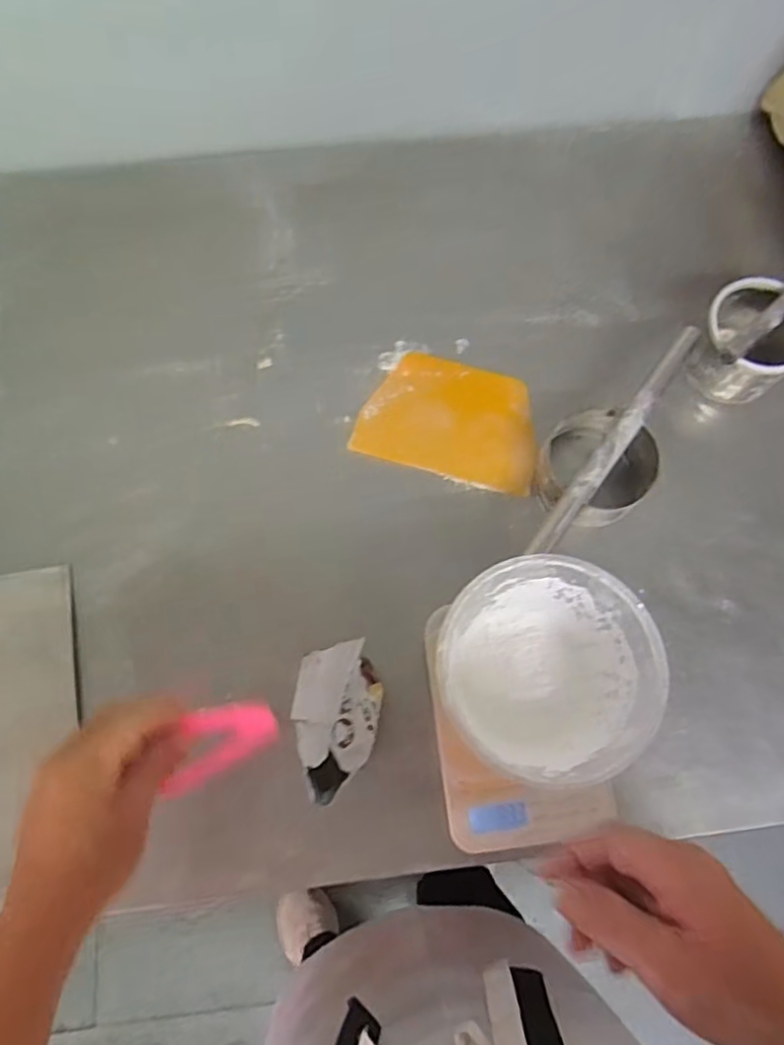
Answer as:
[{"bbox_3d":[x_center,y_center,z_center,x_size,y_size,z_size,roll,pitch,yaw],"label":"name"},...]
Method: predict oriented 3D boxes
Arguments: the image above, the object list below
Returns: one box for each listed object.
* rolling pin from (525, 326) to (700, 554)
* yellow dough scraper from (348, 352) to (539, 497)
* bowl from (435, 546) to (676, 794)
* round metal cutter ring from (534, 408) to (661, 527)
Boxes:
[{"bbox_3d":[0.212,-0.080,0.600,0.020,0.025,0.279,36,75,9],"label":"rolling pin"},{"bbox_3d":[0.065,-0.109,0.686,0.188,0.008,0.123,17,77,5],"label":"yellow dough scraper"},{"bbox_3d":[0.127,0.116,0.529,0.142,0.109,0.158,-15,74,-6],"label":"bowl"},{"bbox_3d":[0.201,-0.052,0.645,0.109,0.086,0.108,0,75,0],"label":"round metal cutter ring"}]

